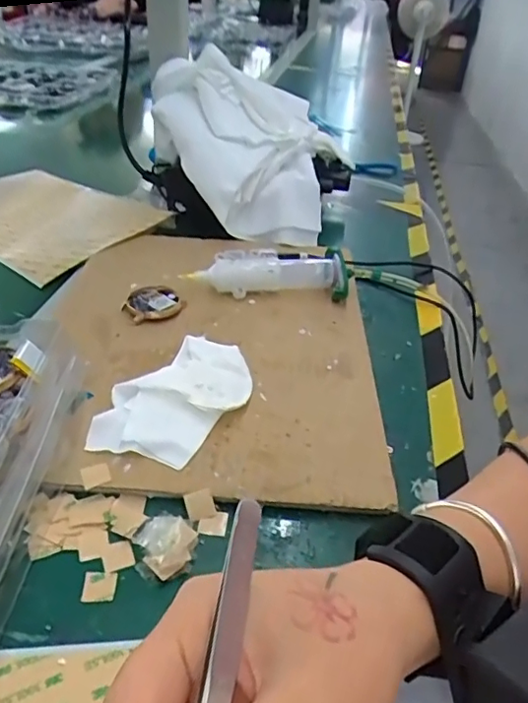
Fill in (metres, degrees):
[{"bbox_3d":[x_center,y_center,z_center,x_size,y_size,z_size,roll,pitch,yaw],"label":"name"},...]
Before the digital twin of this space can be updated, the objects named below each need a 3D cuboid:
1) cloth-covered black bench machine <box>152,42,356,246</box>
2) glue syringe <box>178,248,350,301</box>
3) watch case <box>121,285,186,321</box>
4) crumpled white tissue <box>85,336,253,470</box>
[{"bbox_3d":[-0.011,-0.220,0.612,0.223,0.136,0.202,2,37,-5],"label":"cloth-covered black bench machine"},{"bbox_3d":[0.004,-0.070,0.494,0.134,0.031,0.040,2,37,-5],"label":"glue syringe"},{"bbox_3d":[-0.093,-0.039,0.462,0.048,0.006,0.045,30,43,29],"label":"watch case"},{"bbox_3d":[-0.054,0.029,0.369,0.072,0.015,0.121,25,41,24],"label":"crumpled white tissue"}]

